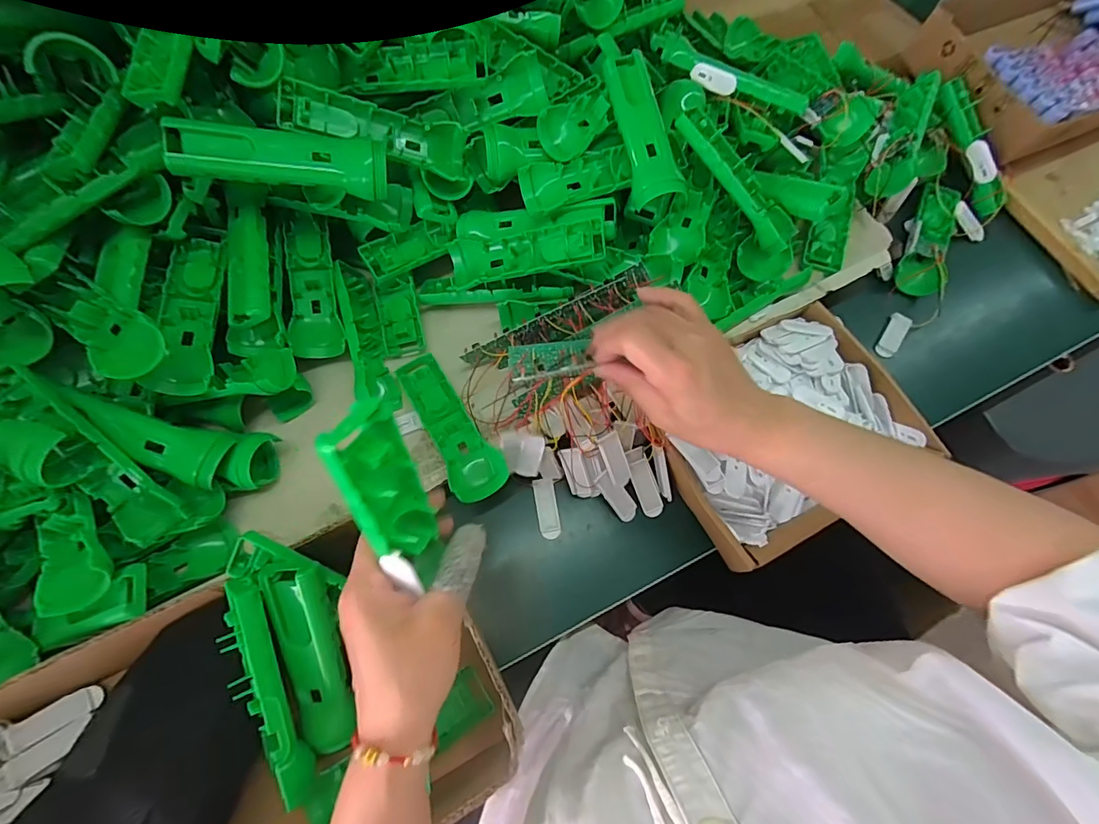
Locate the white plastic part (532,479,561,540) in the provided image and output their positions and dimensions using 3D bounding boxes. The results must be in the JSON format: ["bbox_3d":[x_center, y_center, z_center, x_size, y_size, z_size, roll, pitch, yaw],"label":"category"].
[{"bbox_3d":[-0.002,0.097,0.475,0.021,0.004,0.059,-9,71,-4],"label":"white plastic part"}]

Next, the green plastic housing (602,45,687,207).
[{"bbox_3d":[0.088,-0.278,0.465,0.047,0.027,0.148,-15,88,-6],"label":"green plastic housing"}]

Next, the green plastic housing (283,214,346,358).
[{"bbox_3d":[-0.233,-0.123,0.470,0.046,0.021,0.137,-6,90,-3],"label":"green plastic housing"}]

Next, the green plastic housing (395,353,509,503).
[{"bbox_3d":[-0.095,0.009,0.455,0.050,0.031,0.164,-28,73,-10],"label":"green plastic housing"}]

